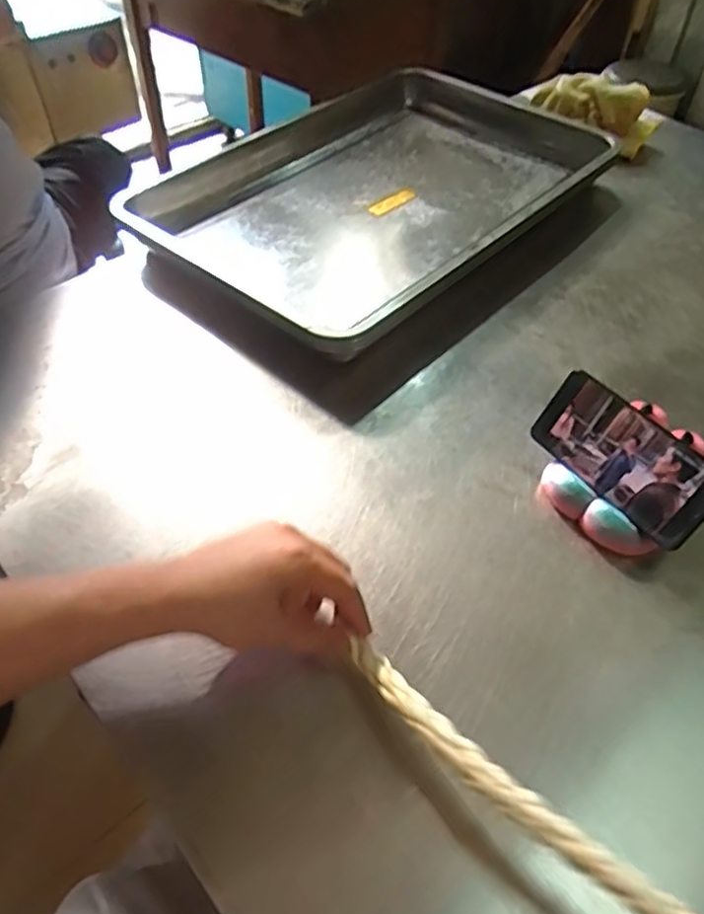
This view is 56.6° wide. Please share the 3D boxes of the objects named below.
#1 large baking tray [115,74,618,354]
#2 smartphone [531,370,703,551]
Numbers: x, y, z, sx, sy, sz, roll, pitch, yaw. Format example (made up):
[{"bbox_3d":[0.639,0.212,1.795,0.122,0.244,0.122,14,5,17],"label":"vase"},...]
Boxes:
[{"bbox_3d":[0.059,-0.373,0.896,0.423,0.058,0.676,35,58,26],"label":"large baking tray"},{"bbox_3d":[0.224,-0.001,0.545,0.011,0.074,0.157,5,34,-47],"label":"smartphone"}]

